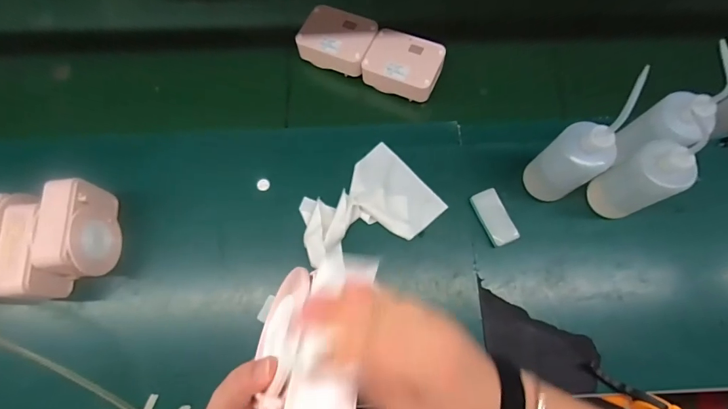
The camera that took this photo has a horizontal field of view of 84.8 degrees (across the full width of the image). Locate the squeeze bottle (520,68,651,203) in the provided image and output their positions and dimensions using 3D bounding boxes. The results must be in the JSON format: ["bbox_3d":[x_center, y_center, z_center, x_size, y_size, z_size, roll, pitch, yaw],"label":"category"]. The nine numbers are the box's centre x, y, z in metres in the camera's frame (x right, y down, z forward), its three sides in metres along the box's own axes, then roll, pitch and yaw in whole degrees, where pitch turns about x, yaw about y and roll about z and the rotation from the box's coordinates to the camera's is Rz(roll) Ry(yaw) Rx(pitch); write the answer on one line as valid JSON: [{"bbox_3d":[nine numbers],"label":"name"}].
[{"bbox_3d":[0.307,-0.072,0.563,0.078,0.228,0.077,-32,76,-9],"label":"squeeze bottle"}]

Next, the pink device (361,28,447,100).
[{"bbox_3d":[0.071,-0.251,0.715,0.129,0.052,0.107,23,75,7],"label":"pink device"}]

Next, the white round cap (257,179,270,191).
[{"bbox_3d":[-0.168,-0.032,0.670,0.021,0.014,0.017,-42,78,-12],"label":"white round cap"}]

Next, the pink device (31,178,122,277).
[{"bbox_3d":[-0.414,0.040,0.591,0.066,0.102,0.132,-2,73,-1],"label":"pink device"}]

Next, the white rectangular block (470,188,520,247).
[{"bbox_3d":[0.211,0.021,0.645,0.048,0.019,0.091,-20,74,-6],"label":"white rectangular block"}]

